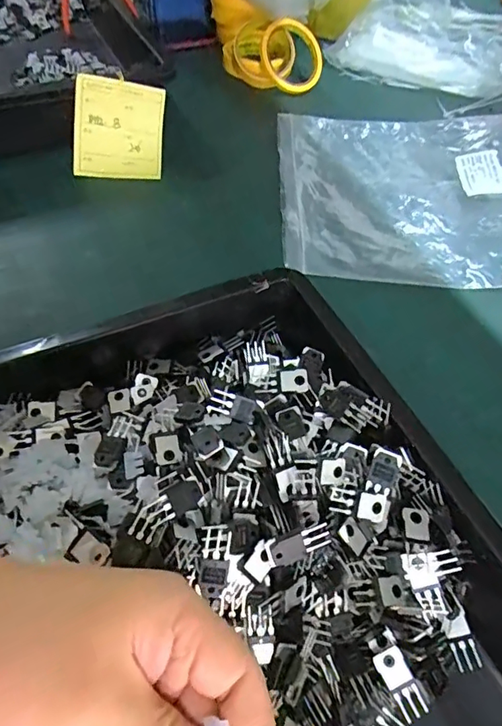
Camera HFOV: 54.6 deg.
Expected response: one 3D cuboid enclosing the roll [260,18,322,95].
[{"bbox_3d":[0.060,-0.445,0.707,0.094,0.086,0.023,15,15,-21],"label":"roll"}]

